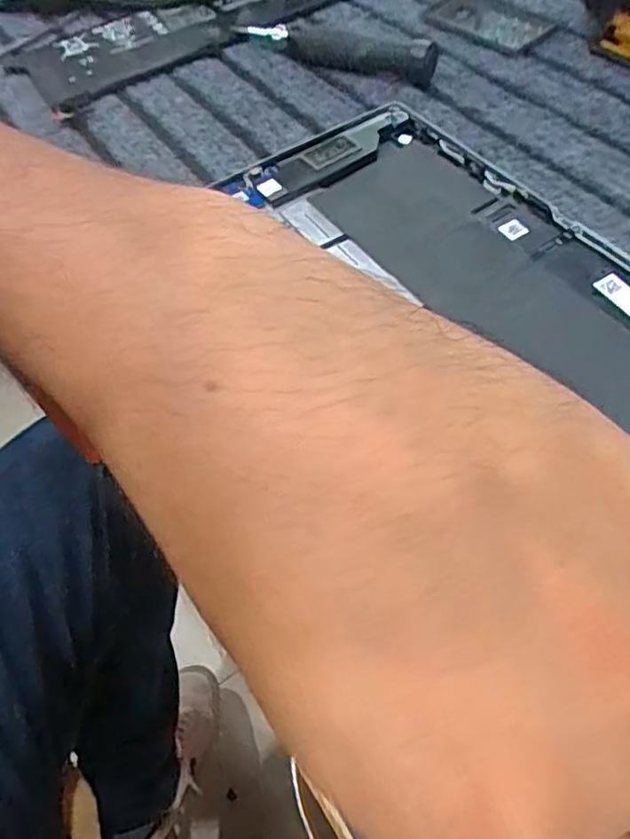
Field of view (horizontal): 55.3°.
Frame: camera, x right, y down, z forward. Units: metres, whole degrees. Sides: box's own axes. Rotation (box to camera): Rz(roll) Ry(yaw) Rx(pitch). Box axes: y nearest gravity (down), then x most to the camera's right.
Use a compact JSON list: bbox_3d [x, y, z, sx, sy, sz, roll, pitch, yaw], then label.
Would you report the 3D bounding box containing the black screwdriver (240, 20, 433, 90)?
[{"bbox_3d":[0.008,-0.233,0.372,0.136,0.020,0.020,27,63,20],"label":"black screwdriver"}]

